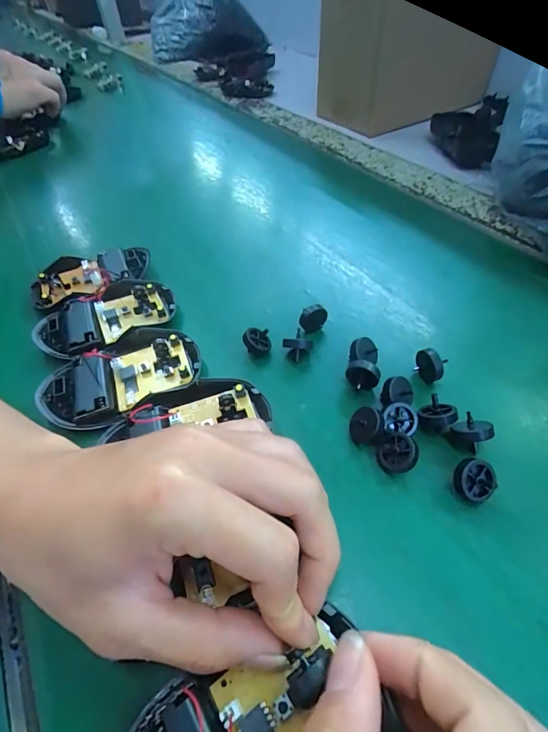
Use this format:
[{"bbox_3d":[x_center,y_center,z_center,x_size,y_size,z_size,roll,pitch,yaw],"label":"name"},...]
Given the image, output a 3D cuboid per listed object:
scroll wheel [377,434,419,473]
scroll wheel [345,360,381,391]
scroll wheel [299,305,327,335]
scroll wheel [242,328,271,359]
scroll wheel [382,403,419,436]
[{"bbox_3d":[0.063,0.045,0.188,0.020,0.007,0.020,-17,62,36],"label":"scroll wheel"},{"bbox_3d":[0.052,0.006,0.214,0.020,0.018,0.011,-8,51,-3],"label":"scroll wheel"},{"bbox_3d":[0.027,-0.032,0.253,0.019,0.024,0.004,-11,51,-3],"label":"scroll wheel"},{"bbox_3d":[-0.011,-0.014,0.244,0.017,0.019,0.015,-8,51,-1],"label":"scroll wheel"},{"bbox_3d":[0.068,0.029,0.199,0.018,0.011,0.017,3,93,-4],"label":"scroll wheel"}]

